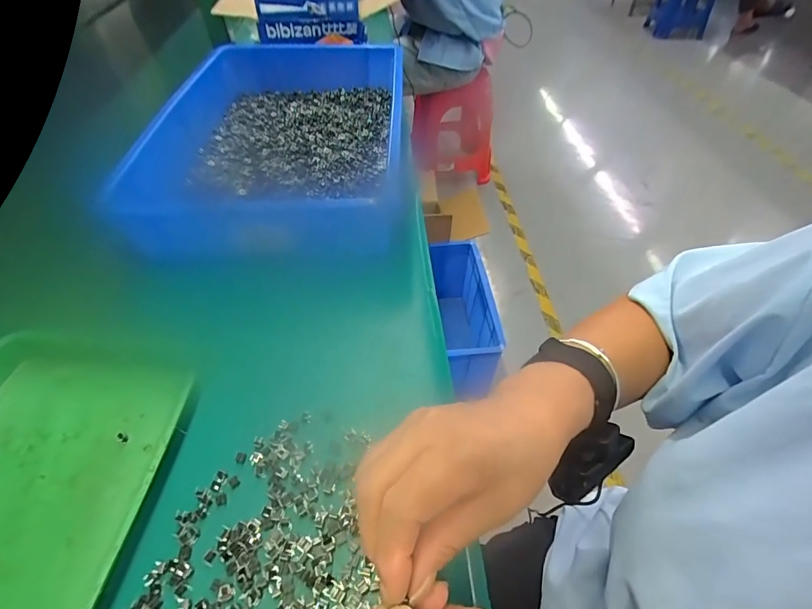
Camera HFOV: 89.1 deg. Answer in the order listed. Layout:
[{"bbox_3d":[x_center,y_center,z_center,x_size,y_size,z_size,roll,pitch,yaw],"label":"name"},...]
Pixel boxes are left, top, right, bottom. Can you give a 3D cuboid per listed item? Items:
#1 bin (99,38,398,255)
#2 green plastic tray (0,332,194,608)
[{"bbox_3d":[-0.167,-0.230,0.546,0.320,0.079,0.405,-3,48,-3],"label":"bin"},{"bbox_3d":[-0.258,0.112,0.278,0.181,0.029,0.216,3,48,3],"label":"green plastic tray"}]

